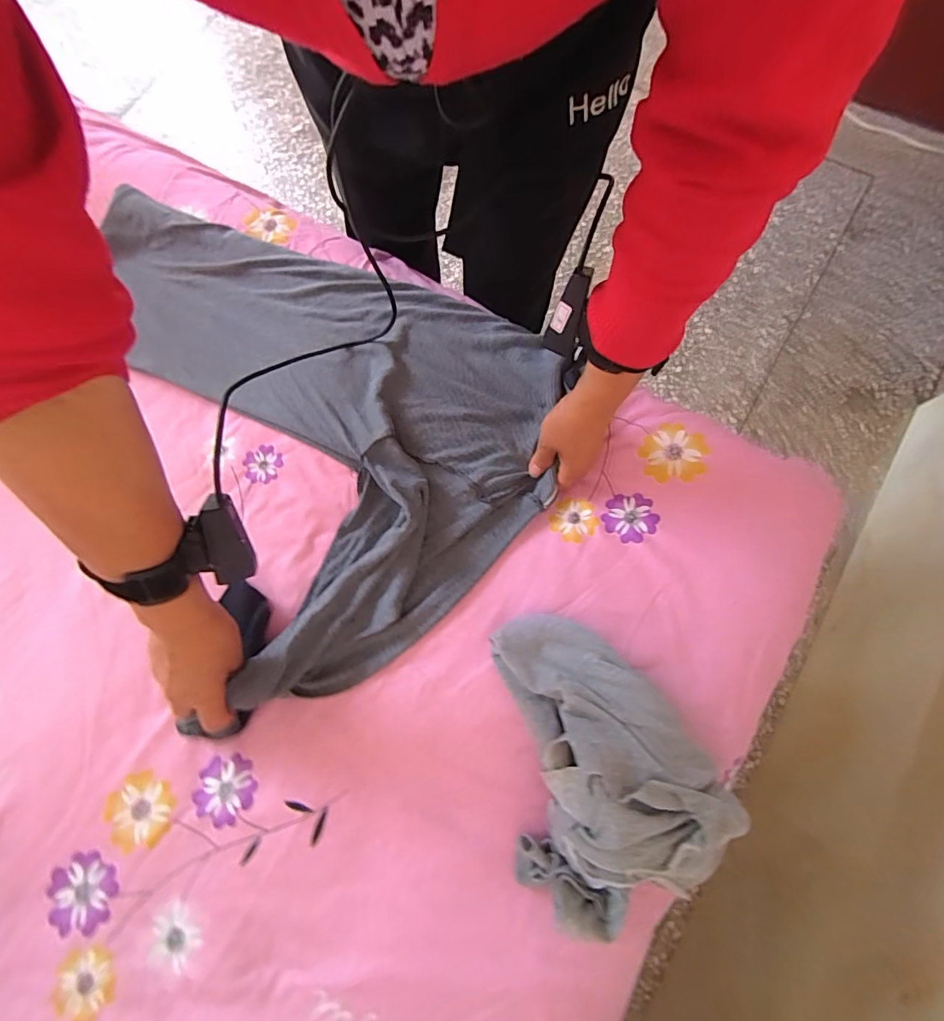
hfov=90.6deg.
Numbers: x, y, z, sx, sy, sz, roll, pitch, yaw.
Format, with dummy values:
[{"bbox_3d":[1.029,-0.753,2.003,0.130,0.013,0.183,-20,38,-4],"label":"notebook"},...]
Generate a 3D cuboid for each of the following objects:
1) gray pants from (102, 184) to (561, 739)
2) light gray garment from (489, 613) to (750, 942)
[{"bbox_3d":[-0.140,-0.120,0.544,0.444,0.045,0.574,-18,75,-3],"label":"gray pants"},{"bbox_3d":[0.111,0.215,0.420,0.185,0.096,0.255,-17,75,-2],"label":"light gray garment"}]

